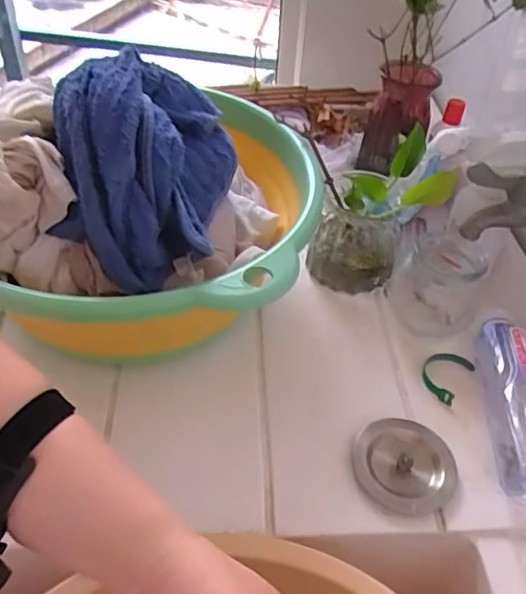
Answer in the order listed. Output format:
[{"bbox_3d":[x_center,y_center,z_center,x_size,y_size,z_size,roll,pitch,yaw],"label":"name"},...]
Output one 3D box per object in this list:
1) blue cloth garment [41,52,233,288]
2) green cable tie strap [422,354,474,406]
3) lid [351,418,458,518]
[{"bbox_3d":[-0.099,-0.107,0.466,0.127,0.117,0.167,7,44,3],"label":"blue cloth garment"},{"bbox_3d":[0.174,0.074,0.569,0.041,0.009,0.061,30,50,25],"label":"green cable tie strap"},{"bbox_3d":[0.118,0.137,0.490,0.081,0.021,0.084,2,44,-2],"label":"lid"}]

